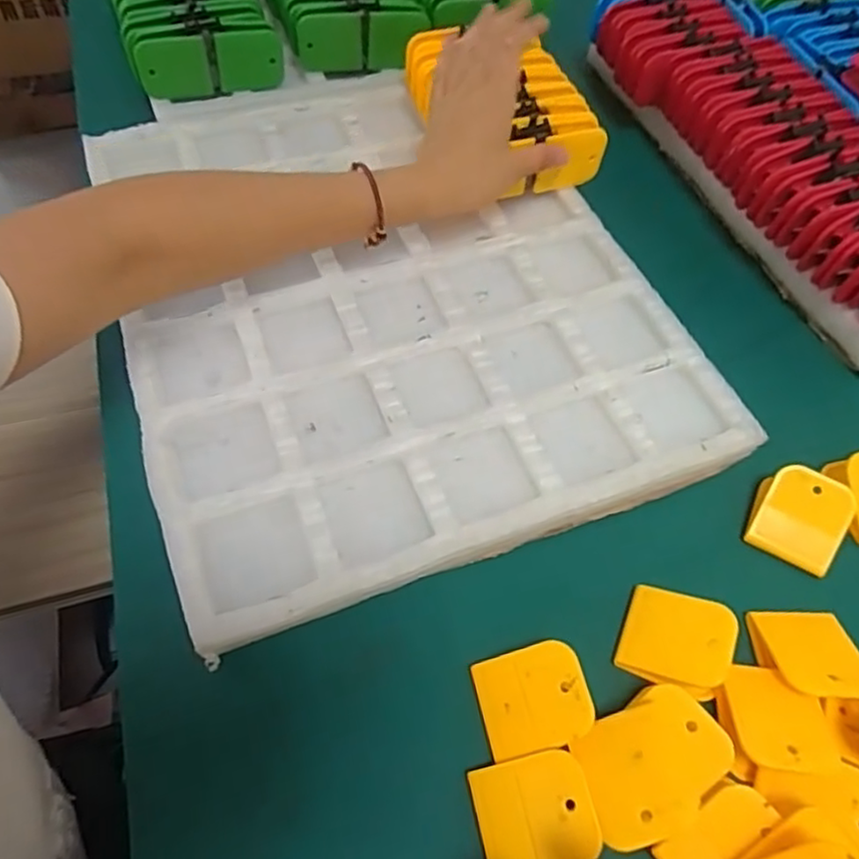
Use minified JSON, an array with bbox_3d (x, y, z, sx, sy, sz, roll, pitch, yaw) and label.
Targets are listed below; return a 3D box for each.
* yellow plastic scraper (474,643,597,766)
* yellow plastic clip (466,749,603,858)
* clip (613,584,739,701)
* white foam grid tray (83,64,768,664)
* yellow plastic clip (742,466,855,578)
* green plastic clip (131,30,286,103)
[{"bbox_3d":[0.051,0.135,0.327,0.055,0.005,0.048,-23,56,14],"label":"yellow plastic scraper"},{"bbox_3d":[0.048,0.178,0.301,0.055,0.004,0.047,-21,60,14],"label":"yellow plastic clip"},{"bbox_3d":[0.132,0.112,0.348,0.051,0.021,0.049,24,59,12],"label":"clip"},{"bbox_3d":[-0.035,-0.112,0.471,0.351,0.028,0.440,-17,60,-13],"label":"white foam grid tray"},{"bbox_3d":[0.222,0.051,0.394,0.052,0.023,0.051,20,59,10],"label":"yellow plastic clip"},{"bbox_3d":[-0.182,-0.306,0.550,0.118,0.054,0.015,-15,59,-12],"label":"green plastic clip"}]

